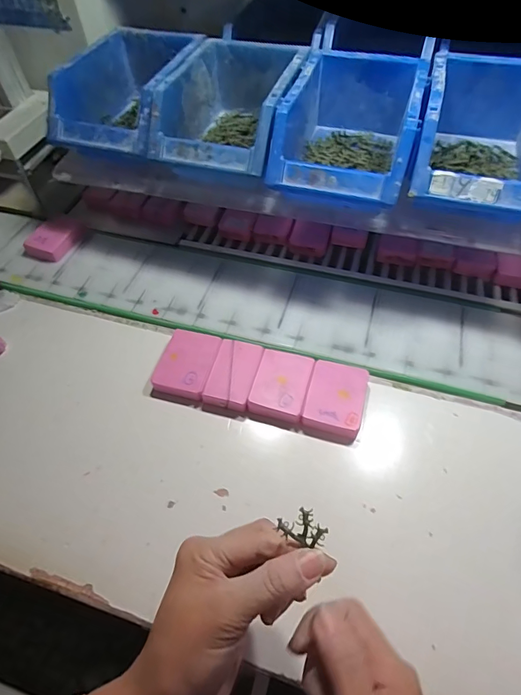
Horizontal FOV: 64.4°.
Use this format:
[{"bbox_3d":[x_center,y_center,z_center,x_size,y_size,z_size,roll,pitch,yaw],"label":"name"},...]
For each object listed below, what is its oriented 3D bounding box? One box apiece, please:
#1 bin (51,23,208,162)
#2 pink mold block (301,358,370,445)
[{"bbox_3d":[-0.143,-0.288,0.473,0.123,0.072,0.185,14,56,11],"label":"bin"},{"bbox_3d":[0.073,0.050,0.400,0.053,0.019,0.074,13,57,11],"label":"pink mold block"}]

